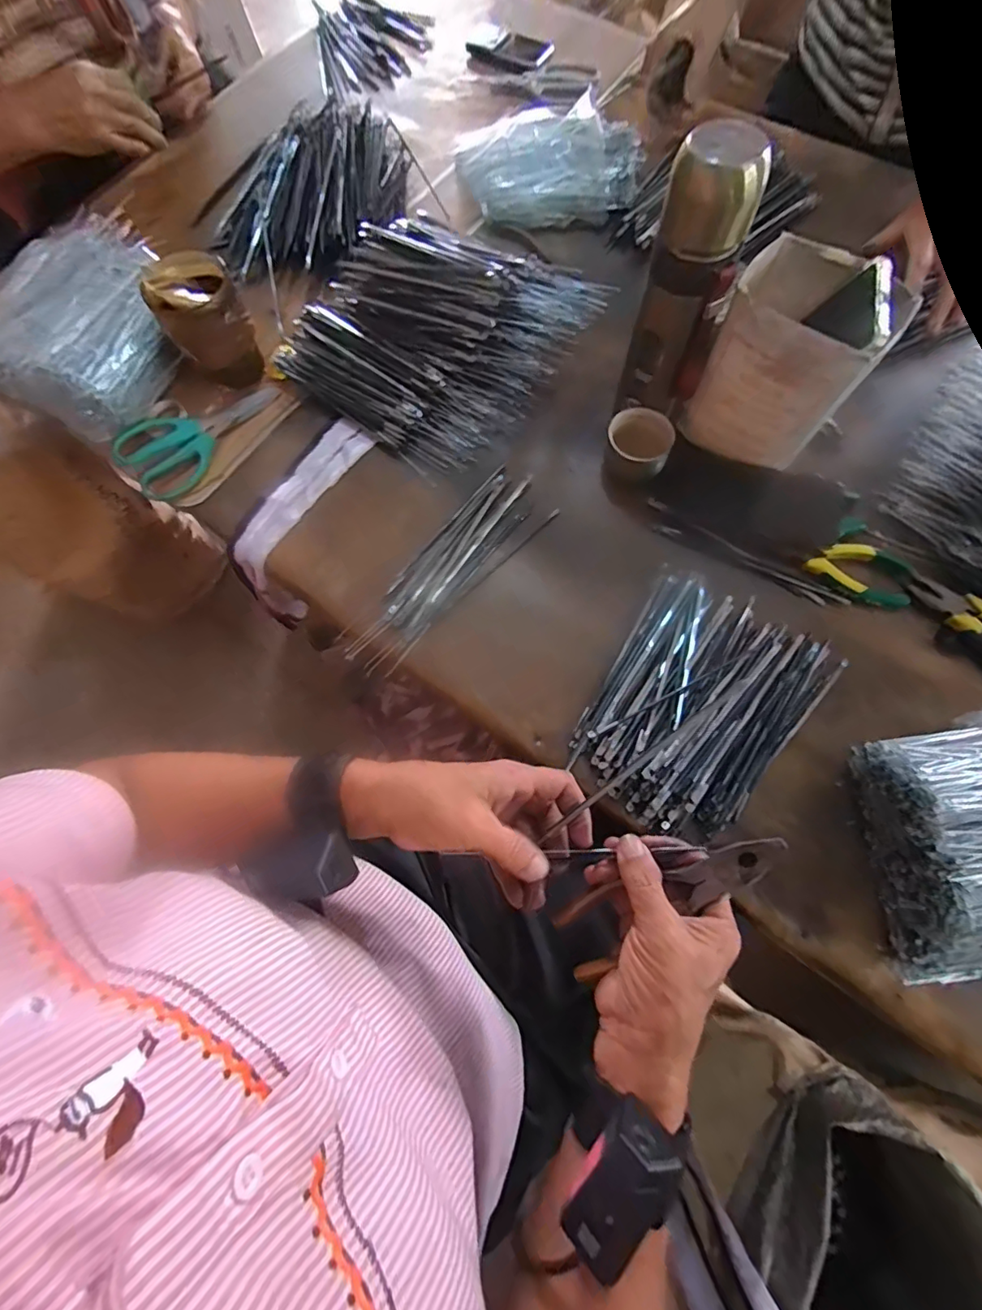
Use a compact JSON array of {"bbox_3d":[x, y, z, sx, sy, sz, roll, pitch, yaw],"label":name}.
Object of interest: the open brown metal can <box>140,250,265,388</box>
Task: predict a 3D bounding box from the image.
[{"bbox_3d":[-0.306,-0.361,0.563,0.083,0.107,0.089,-26,73,-6],"label":"open brown metal can"}]

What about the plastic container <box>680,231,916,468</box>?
[{"bbox_3d":[0.261,-0.258,0.462,0.116,0.149,0.091,35,77,12],"label":"plastic container"}]

